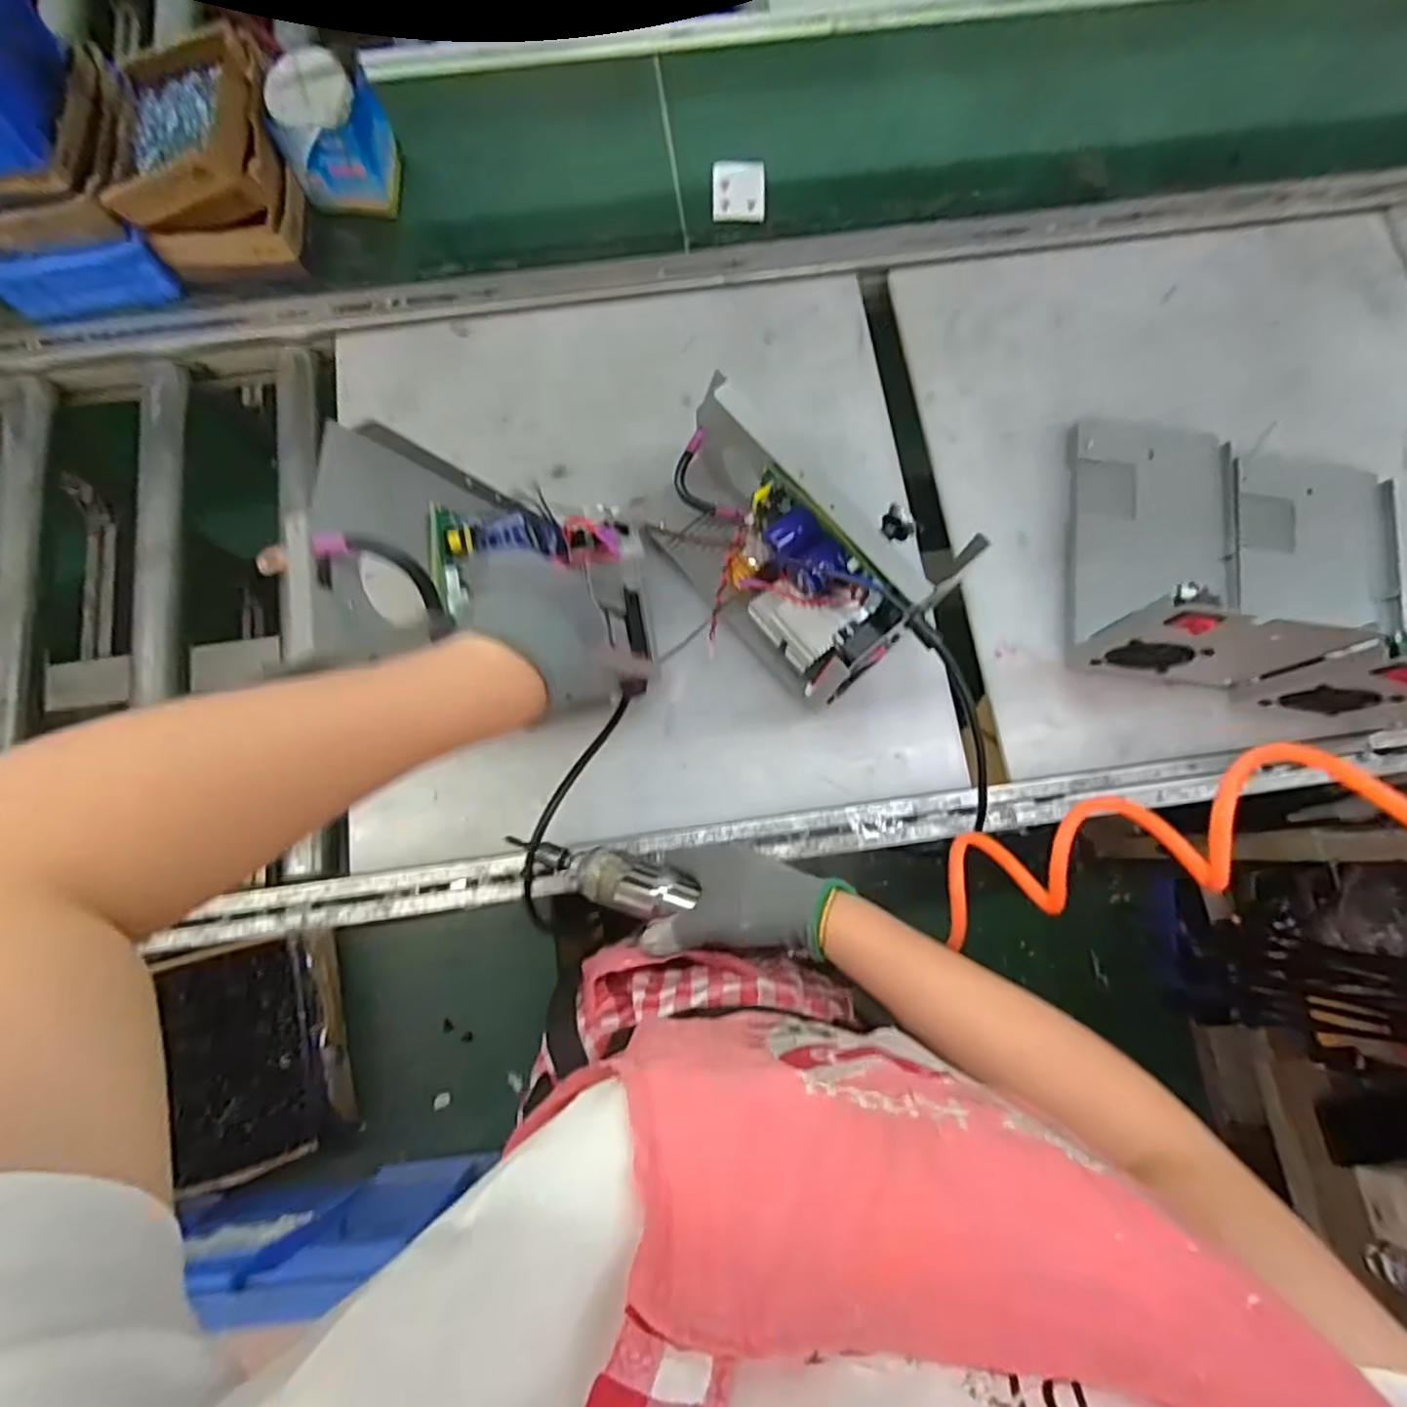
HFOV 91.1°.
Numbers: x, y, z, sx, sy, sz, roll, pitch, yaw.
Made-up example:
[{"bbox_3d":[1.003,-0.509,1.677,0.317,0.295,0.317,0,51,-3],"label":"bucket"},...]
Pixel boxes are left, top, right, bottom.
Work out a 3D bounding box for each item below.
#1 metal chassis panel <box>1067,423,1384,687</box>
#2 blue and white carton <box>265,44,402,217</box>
[{"bbox_3d":[0.458,-0.173,0.637,0.173,0.156,0.279,5,76,2],"label":"metal chassis panel"},{"bbox_3d":[-0.398,-0.615,0.753,0.099,0.122,0.100,-5,77,-2],"label":"blue and white carton"}]

